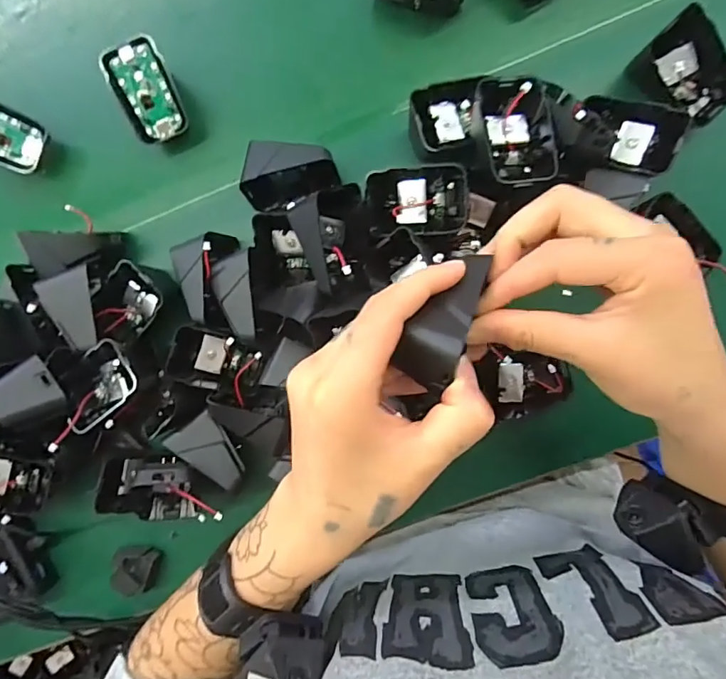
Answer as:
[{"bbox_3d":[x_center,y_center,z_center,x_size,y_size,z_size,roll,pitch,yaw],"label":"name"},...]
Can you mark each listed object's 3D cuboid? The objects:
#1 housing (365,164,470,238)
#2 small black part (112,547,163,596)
[{"bbox_3d":[0.036,-0.093,0.328,0.067,0.024,0.044,-1,90,6],"label":"housing"},{"bbox_3d":[-0.185,0.189,0.397,0.037,0.014,0.033,-4,90,6],"label":"small black part"}]

